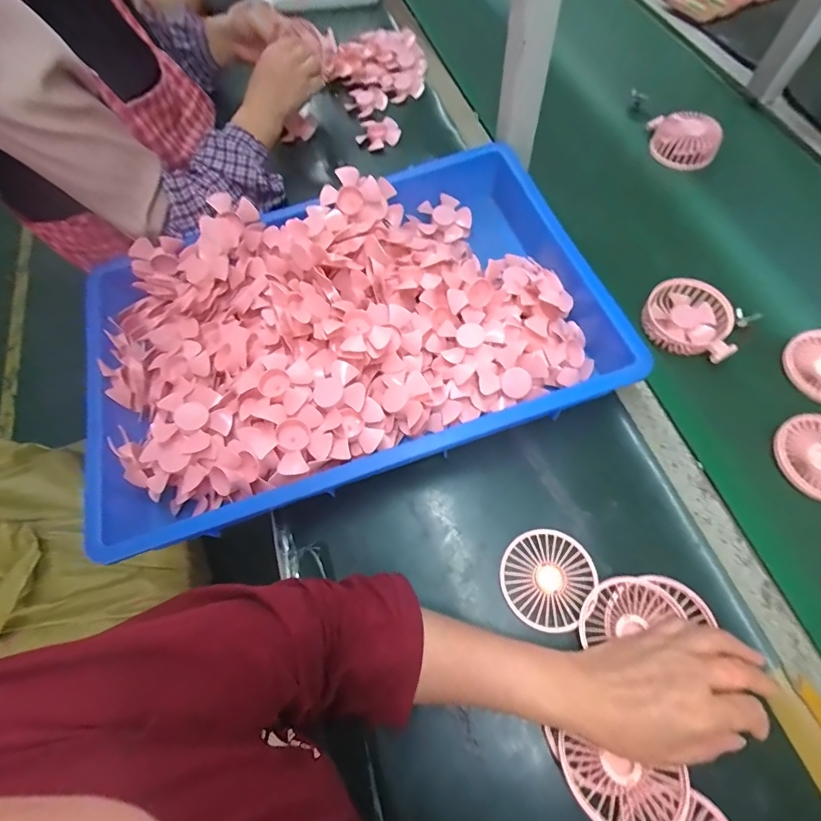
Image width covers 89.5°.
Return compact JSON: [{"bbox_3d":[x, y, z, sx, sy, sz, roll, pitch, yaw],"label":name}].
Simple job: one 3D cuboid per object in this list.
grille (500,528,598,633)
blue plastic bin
[{"bbox_3d":[0.127,0.158,0.392,0.077,0.017,0.086,30,71,15],"label":"grille"},{"bbox_3d":[-0.086,-0.104,0.485,0.575,0.083,0.390,-18,66,-5],"label":"blue plastic bin"}]

